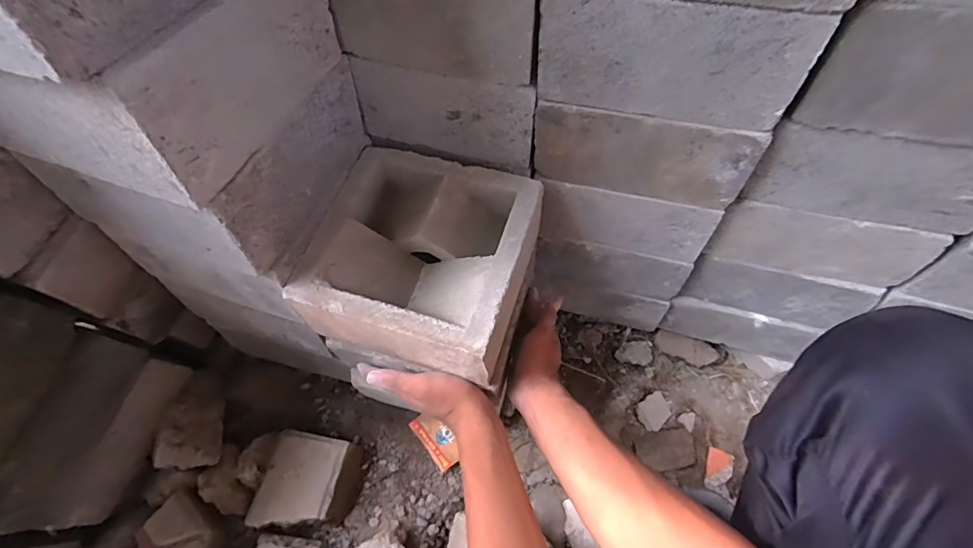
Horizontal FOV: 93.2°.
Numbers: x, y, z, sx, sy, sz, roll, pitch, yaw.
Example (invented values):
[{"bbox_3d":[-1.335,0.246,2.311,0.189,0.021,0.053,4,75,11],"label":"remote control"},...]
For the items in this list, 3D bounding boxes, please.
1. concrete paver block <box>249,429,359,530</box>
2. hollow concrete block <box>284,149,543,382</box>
[{"bbox_3d":[-0.236,0.271,0.600,0.118,0.054,0.115,9,63,5],"label":"concrete paver block"},{"bbox_3d":[-0.061,-0.014,0.493,0.203,0.105,0.201,14,64,8],"label":"hollow concrete block"}]

